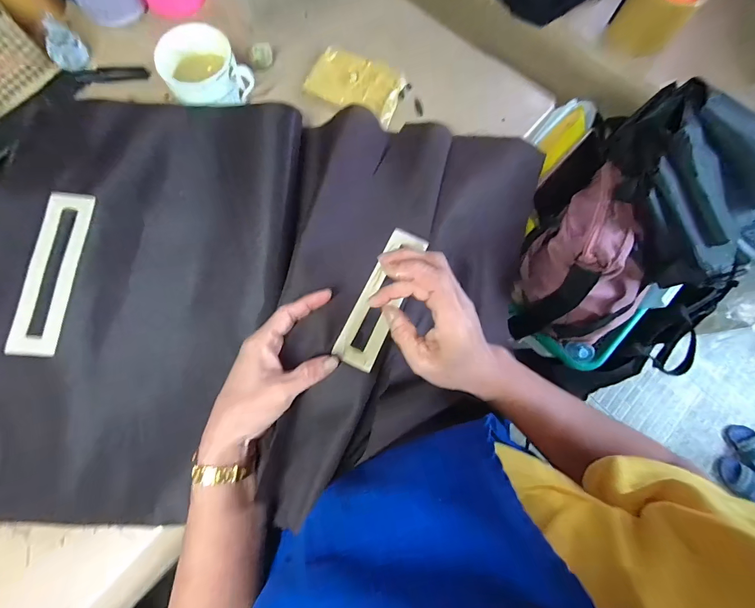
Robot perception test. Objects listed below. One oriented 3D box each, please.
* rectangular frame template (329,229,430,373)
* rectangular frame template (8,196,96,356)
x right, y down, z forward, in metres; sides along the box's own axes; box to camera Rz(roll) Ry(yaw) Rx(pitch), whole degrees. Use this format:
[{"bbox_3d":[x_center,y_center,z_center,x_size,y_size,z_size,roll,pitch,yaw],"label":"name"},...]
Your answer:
[{"bbox_3d":[0.005,-0.010,0.359,0.047,0.007,0.161,19,68,5],"label":"rectangular frame template"},{"bbox_3d":[-0.314,-0.033,0.331,0.040,0.006,0.164,6,76,-11],"label":"rectangular frame template"}]

